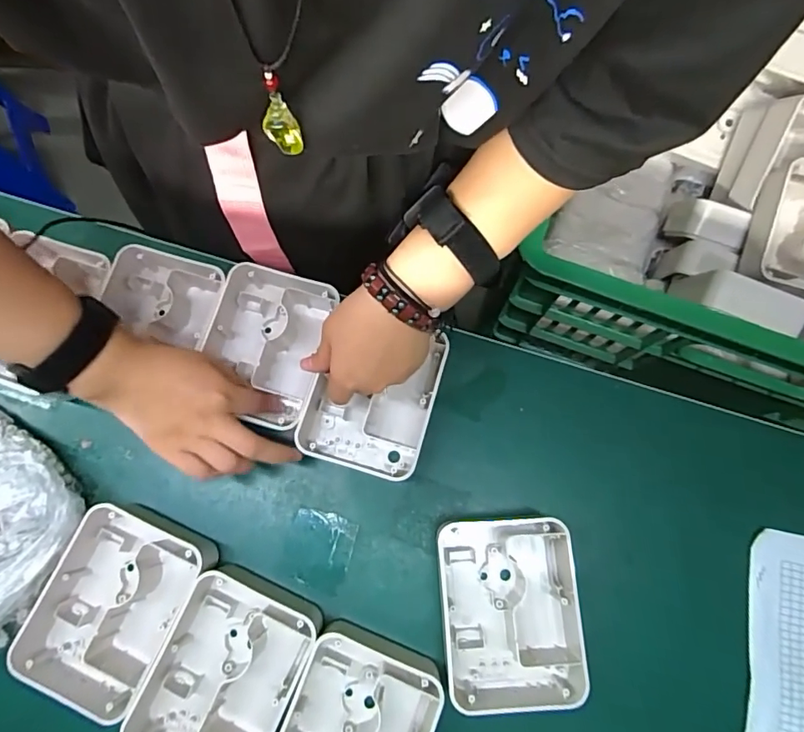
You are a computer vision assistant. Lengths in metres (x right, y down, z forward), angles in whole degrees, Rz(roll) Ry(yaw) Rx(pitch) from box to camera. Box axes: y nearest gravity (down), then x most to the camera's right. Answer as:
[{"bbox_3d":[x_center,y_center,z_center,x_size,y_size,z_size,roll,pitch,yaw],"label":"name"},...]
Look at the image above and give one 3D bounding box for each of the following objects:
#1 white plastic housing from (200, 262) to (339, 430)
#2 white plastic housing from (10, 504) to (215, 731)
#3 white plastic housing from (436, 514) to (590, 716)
[{"bbox_3d":[-0.116,-0.016,0.435,0.094,0.047,0.130,14,76,5],"label":"white plastic housing"},{"bbox_3d":[-0.218,0.183,0.384,0.100,0.043,0.142,25,77,8],"label":"white plastic housing"},{"bbox_3d":[0.080,0.185,0.383,0.102,0.037,0.136,-4,75,0],"label":"white plastic housing"}]

